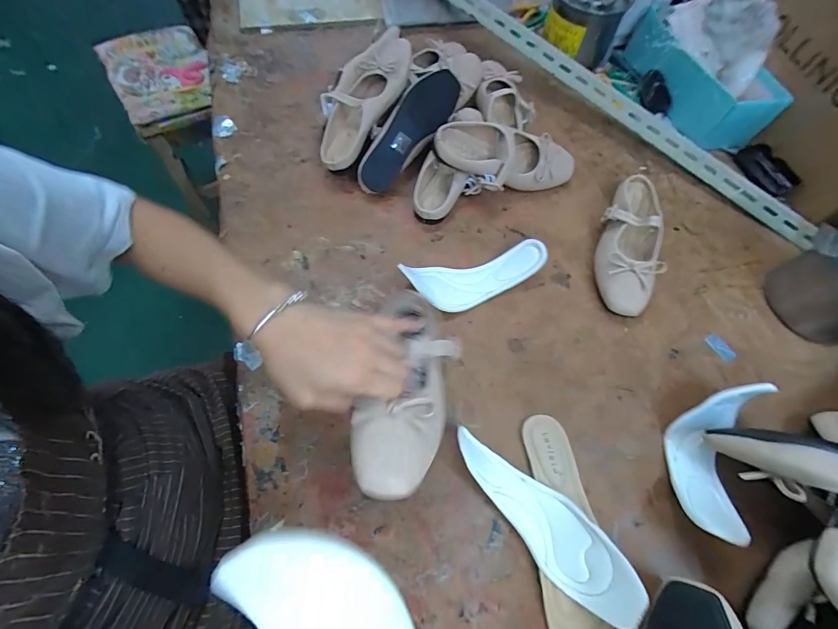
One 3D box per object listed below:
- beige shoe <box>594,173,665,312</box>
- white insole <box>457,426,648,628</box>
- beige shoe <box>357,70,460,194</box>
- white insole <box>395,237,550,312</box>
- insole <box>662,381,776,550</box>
[{"bbox_3d":[0.316,-0.115,0.551,0.088,0.060,0.243,23,65,8],"label":"beige shoe"},{"bbox_3d":[0.126,0.203,0.382,0.065,0.068,0.208,-33,70,-17],"label":"white insole"},{"bbox_3d":[-0.011,-0.295,0.591,0.066,0.052,0.234,37,88,14],"label":"beige shoe"},{"bbox_3d":[0.083,-0.052,0.519,0.198,0.039,0.080,-11,65,-8],"label":"white insole"},{"bbox_3d":[0.329,0.155,0.414,0.061,0.070,0.175,28,66,10],"label":"insole"}]

